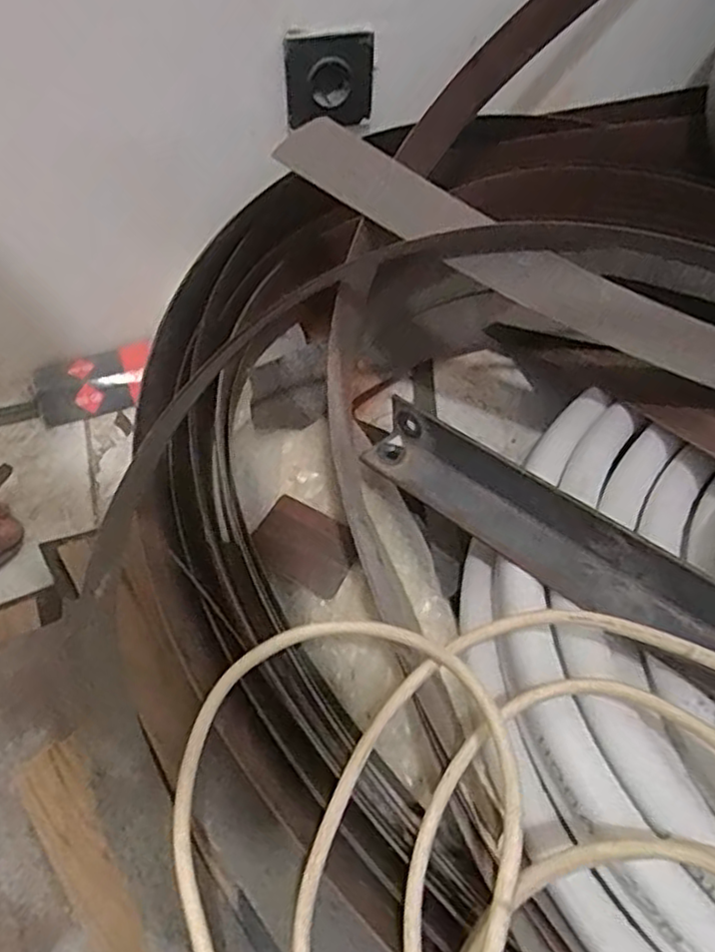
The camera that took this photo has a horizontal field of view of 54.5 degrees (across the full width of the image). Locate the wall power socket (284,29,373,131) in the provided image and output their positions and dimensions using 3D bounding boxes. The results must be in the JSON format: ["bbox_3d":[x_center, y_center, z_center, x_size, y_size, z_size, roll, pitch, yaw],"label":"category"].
[{"bbox_3d":[-0.026,-0.381,0.665,0.085,0.083,0.018,-15,56,-12],"label":"wall power socket"}]

